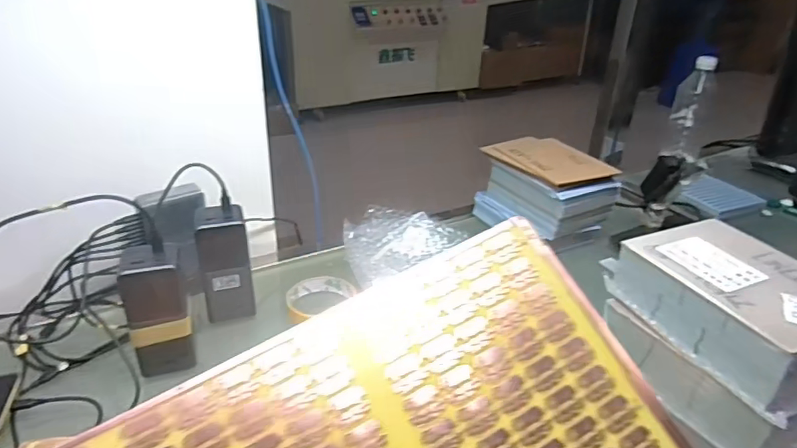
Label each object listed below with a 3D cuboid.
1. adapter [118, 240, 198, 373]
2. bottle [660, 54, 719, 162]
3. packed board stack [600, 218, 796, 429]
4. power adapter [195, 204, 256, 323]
[{"bbox_3d":[-0.237,0.086,0.523,0.056,0.124,0.044,-9,31,-19],"label":"adapter"},{"bbox_3d":[0.560,-0.217,1.009,0.068,0.185,0.066,17,32,25],"label":"bottle"},{"bbox_3d":[0.280,0.066,0.439,0.129,0.061,0.161,-12,32,-23],"label":"packed board stack"},{"bbox_3d":[-0.197,0.047,0.598,0.055,0.127,0.044,-12,31,-23],"label":"power adapter"}]

